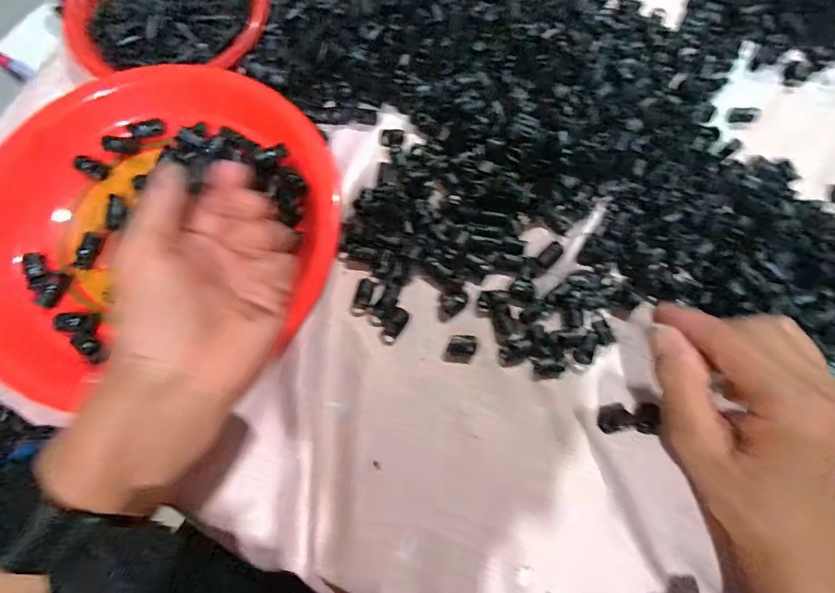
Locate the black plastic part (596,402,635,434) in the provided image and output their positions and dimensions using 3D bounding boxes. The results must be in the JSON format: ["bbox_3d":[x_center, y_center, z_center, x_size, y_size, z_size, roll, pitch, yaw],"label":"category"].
[{"bbox_3d":[0.131,0.081,0.282,0.023,0.007,0.016,-20,75,-4],"label":"black plastic part"}]

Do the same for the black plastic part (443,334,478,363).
[{"bbox_3d":[0.030,0.037,0.295,0.022,0.006,0.018,5,74,3],"label":"black plastic part"}]

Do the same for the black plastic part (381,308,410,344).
[{"bbox_3d":[-0.016,0.021,0.300,0.012,0.005,0.027,29,77,9],"label":"black plastic part"}]

